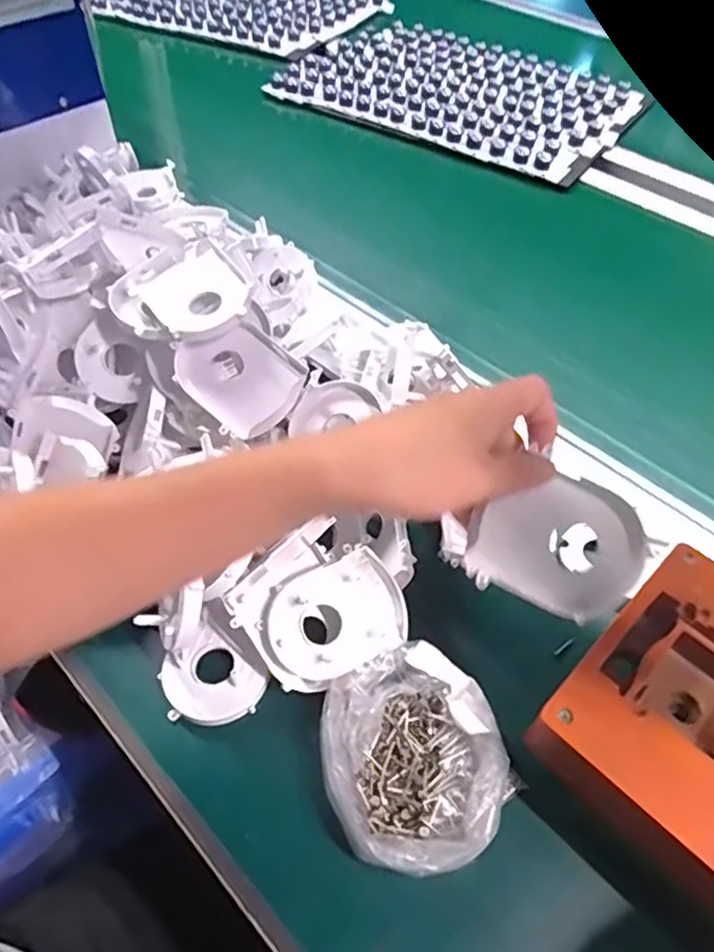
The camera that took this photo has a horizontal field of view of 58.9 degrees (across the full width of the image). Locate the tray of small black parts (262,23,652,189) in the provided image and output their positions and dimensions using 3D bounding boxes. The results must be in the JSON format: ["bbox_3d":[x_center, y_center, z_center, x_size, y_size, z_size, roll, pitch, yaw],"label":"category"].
[{"bbox_3d":[0.153,-0.569,0.927,0.473,0.021,0.315,29,59,16],"label":"tray of small black parts"}]

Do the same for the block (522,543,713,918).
[{"bbox_3d":[0.192,0.140,0.334,0.156,0.060,0.154,-38,65,-25],"label":"block"}]

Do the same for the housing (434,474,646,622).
[{"bbox_3d":[0.096,0.031,0.326,0.093,0.025,0.066,21,97,3],"label":"housing"}]

